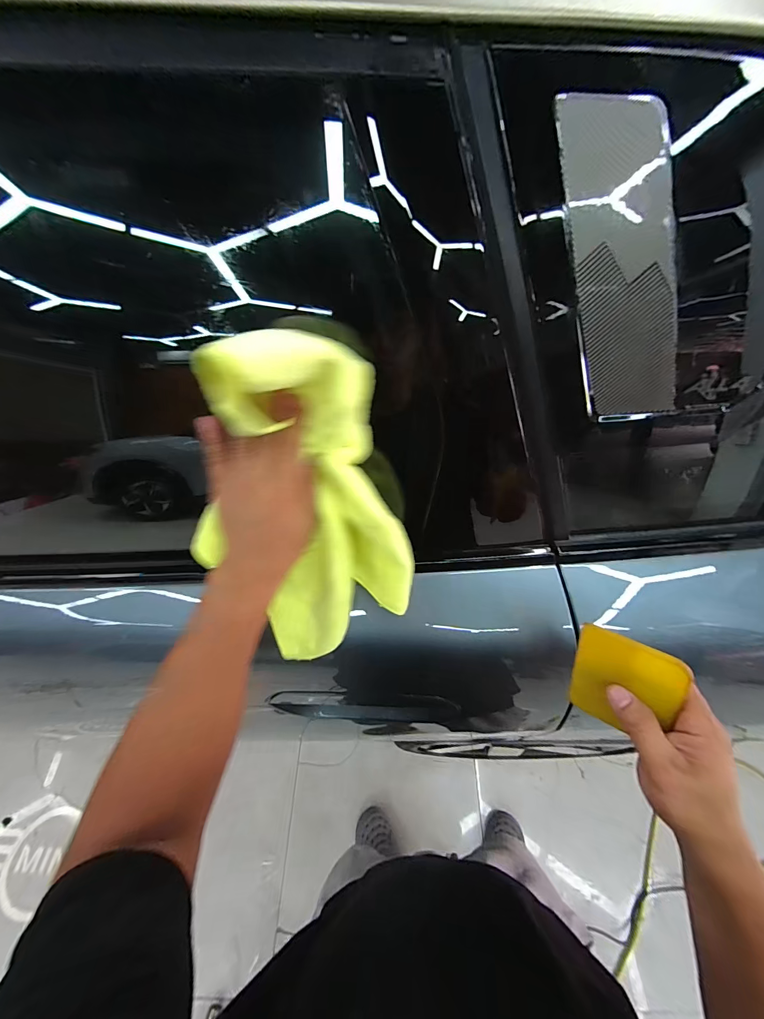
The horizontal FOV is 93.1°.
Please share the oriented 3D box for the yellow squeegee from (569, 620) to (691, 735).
[{"bbox_3d":[0.198,0.145,0.298,0.007,0.095,0.074,-25,30,-34],"label":"yellow squeegee"}]

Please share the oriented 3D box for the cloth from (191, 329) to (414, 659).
[{"bbox_3d":[-0.071,0.015,0.317,0.194,0.315,0.068,4,38,4],"label":"cloth"}]

